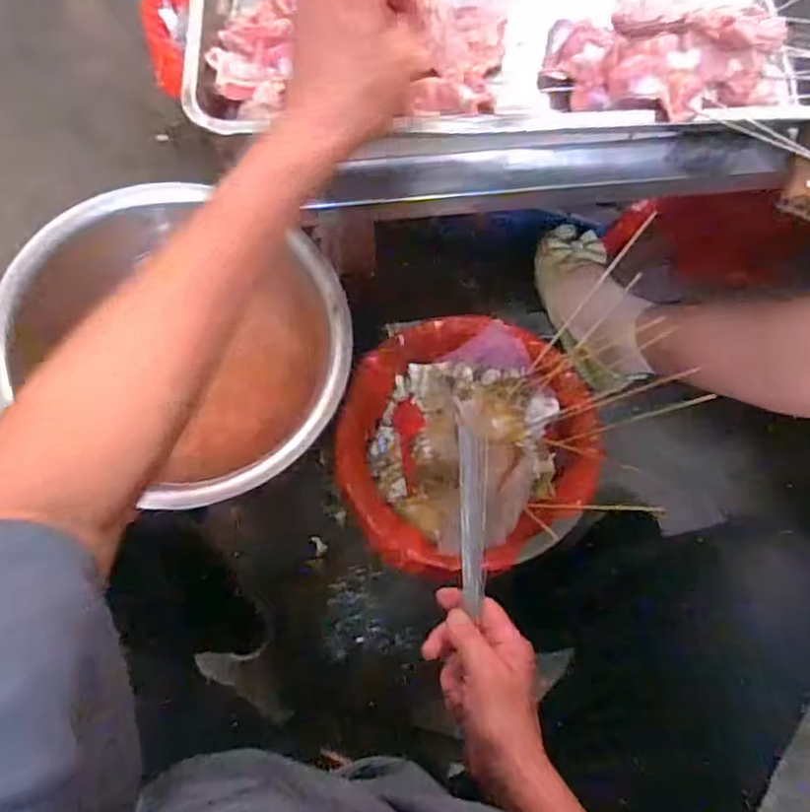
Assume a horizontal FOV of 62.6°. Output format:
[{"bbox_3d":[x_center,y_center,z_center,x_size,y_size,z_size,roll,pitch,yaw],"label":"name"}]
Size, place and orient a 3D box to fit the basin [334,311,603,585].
[{"bbox_3d":[0.063,0.045,0.710,0.244,0.104,0.261,0,71,-1],"label":"basin"}]

